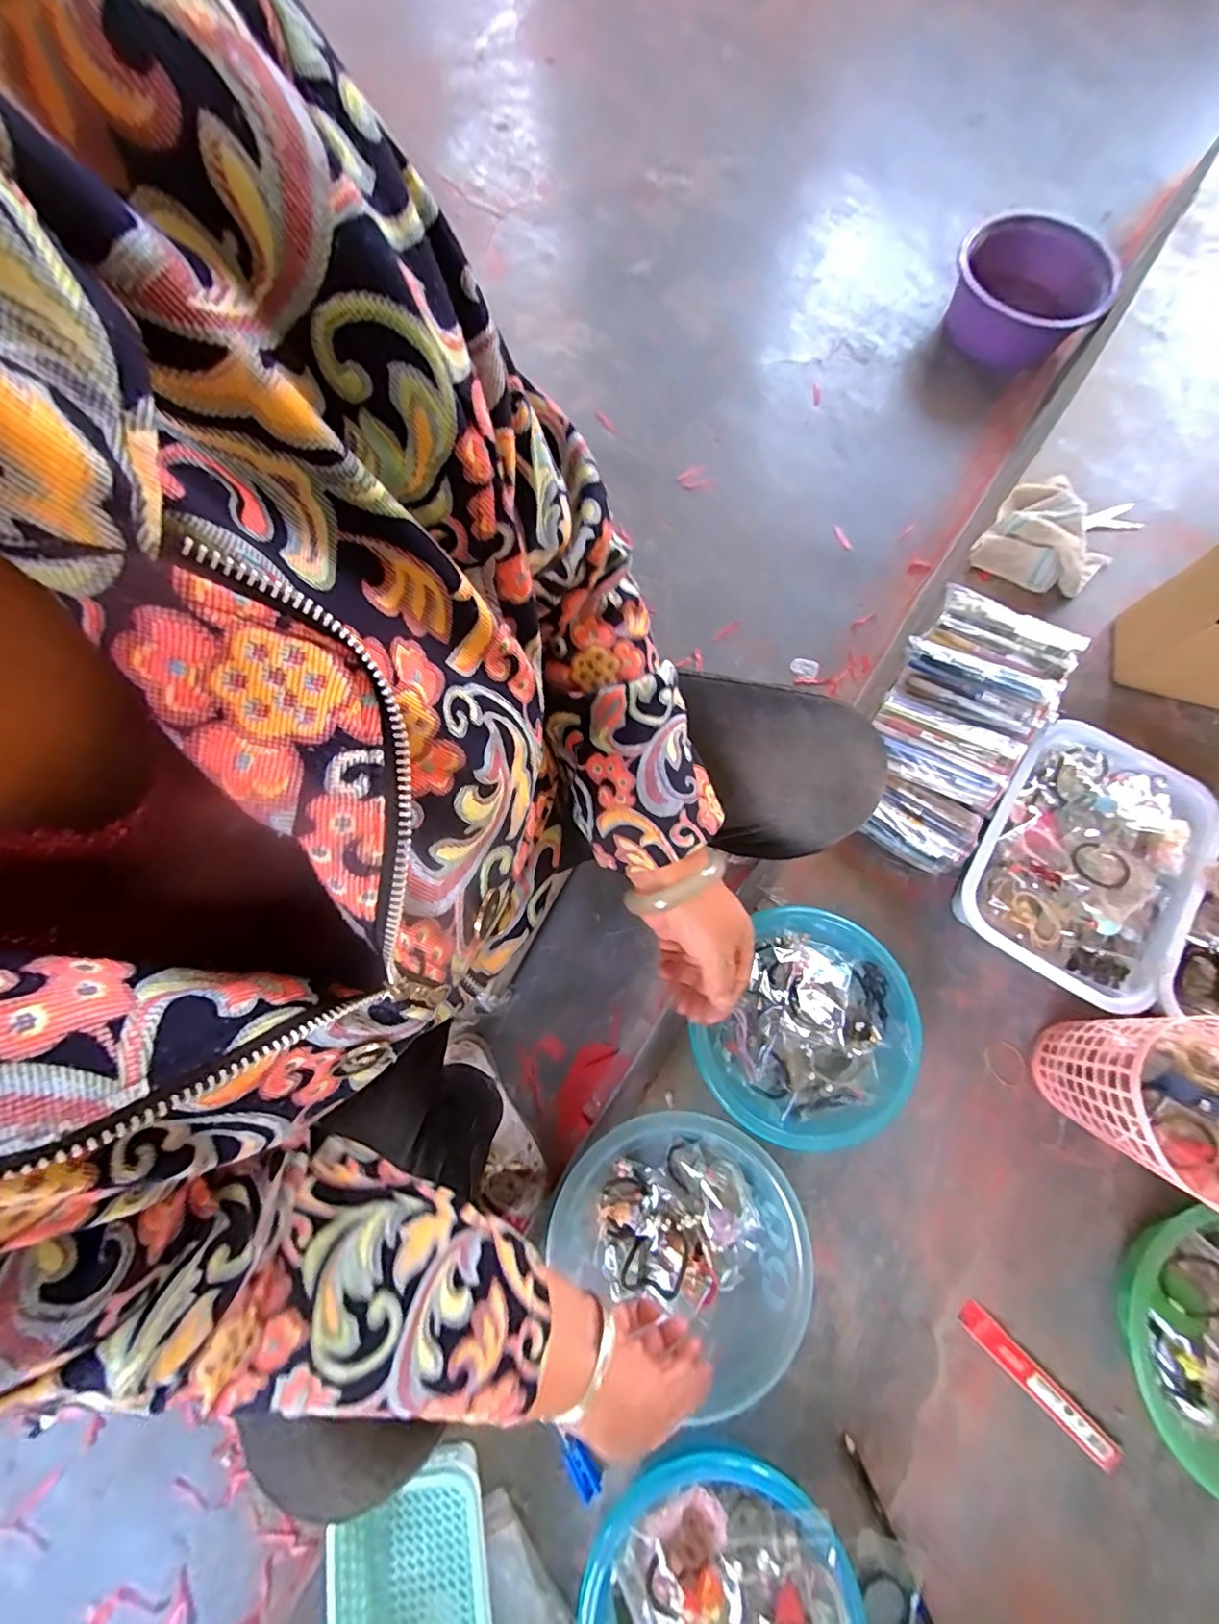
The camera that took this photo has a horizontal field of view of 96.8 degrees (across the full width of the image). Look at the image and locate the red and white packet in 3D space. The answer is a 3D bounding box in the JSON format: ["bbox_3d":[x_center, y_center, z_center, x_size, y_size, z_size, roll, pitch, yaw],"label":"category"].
[{"bbox_3d":[0.422,0.564,0.533,0.182,0.008,0.026,44,80,10],"label":"red and white packet"}]

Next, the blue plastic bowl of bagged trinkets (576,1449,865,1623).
[{"bbox_3d":[0.098,0.673,0.461,0.209,0.090,0.215,0,76,0],"label":"blue plastic bowl of bagged trinkets"}]

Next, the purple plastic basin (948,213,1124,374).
[{"bbox_3d":[0.781,-0.980,1.028,0.268,0.123,0.279,0,76,0],"label":"purple plastic basin"}]

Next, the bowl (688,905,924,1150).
[{"bbox_3d":[0.204,0.225,0.575,0.204,0.075,0.224,32,78,7],"label":"bowl"}]

